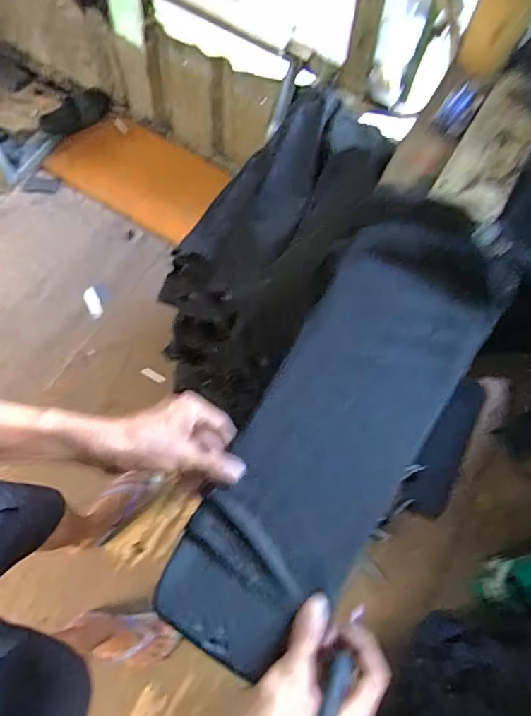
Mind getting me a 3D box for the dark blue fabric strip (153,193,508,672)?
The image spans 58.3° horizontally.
[{"bbox_3d":[0.088,0.045,0.506,0.179,0.038,0.522,30,69,13],"label":"dark blue fabric strip"}]

